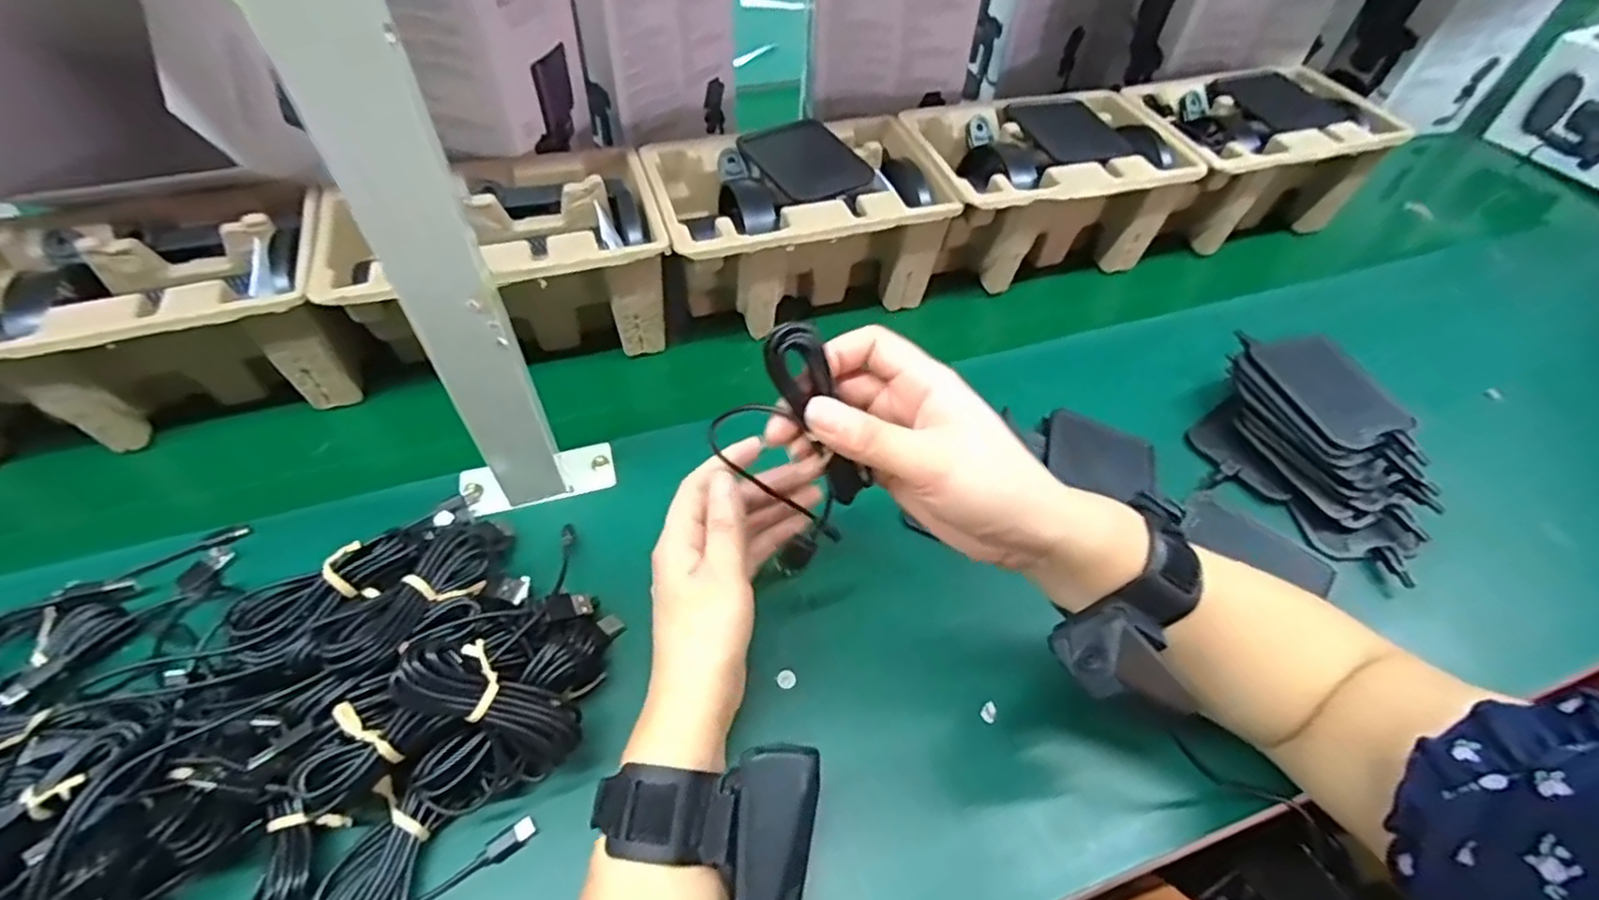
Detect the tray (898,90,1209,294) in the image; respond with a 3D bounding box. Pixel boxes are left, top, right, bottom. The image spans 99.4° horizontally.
[{"bbox_3d":[0.217,-0.234,0.616,0.224,0.112,0.143,-16,51,-12],"label":"tray"}]

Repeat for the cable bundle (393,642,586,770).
[{"bbox_3d":[-0.142,0.116,0.313,0.018,0.089,0.030,-24,35,40],"label":"cable bundle"}]

